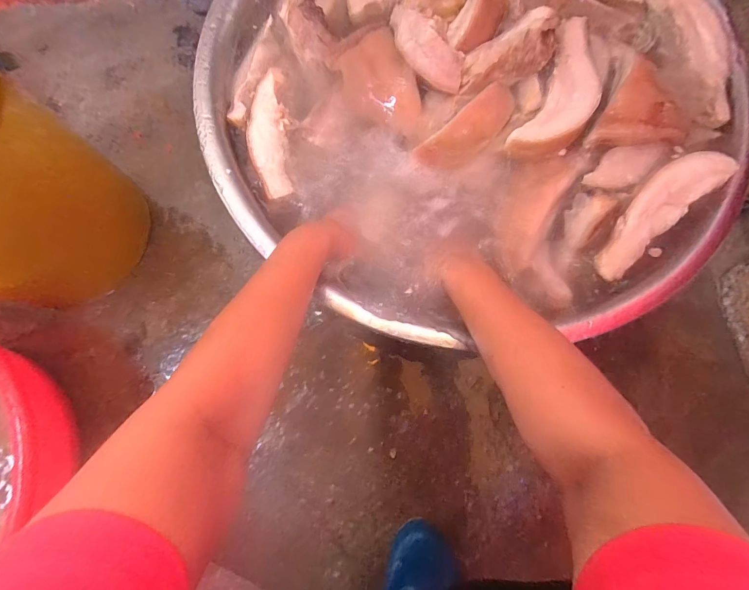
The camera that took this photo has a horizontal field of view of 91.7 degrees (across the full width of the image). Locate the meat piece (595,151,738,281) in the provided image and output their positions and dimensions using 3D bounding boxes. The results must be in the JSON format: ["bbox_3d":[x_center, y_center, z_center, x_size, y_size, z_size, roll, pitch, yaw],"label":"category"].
[{"bbox_3d":[0.315,-0.097,0.402,0.187,0.021,0.052,-42,81,-7],"label":"meat piece"}]

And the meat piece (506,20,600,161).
[{"bbox_3d":[0.229,-0.243,0.431,0.070,0.027,0.194,26,80,6],"label":"meat piece"}]

